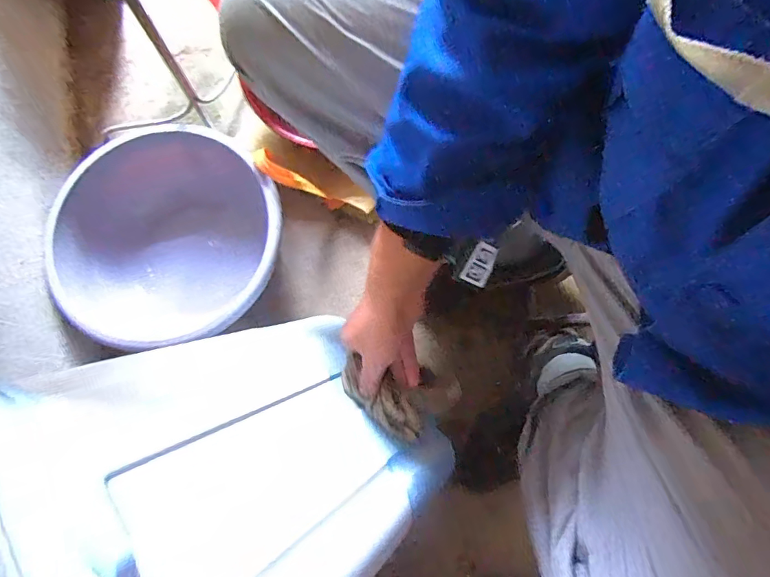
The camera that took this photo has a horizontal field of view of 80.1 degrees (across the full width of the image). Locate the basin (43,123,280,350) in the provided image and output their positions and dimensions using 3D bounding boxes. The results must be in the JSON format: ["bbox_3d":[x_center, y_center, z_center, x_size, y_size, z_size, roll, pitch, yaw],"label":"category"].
[{"bbox_3d":[-0.338,-0.078,0.756,0.357,0.155,0.328,0,77,2],"label":"basin"}]

